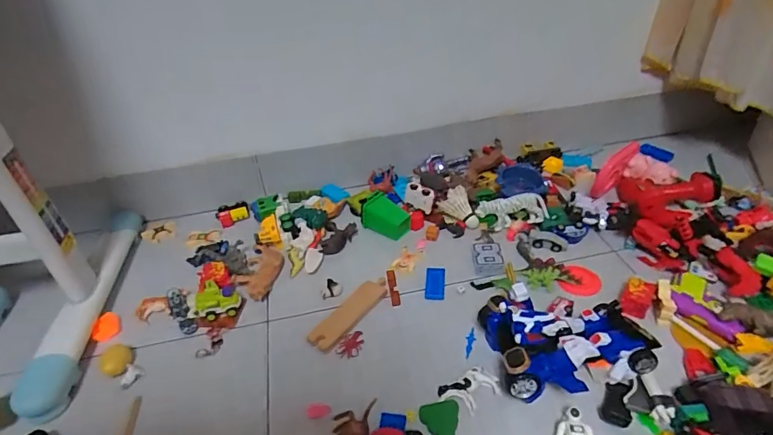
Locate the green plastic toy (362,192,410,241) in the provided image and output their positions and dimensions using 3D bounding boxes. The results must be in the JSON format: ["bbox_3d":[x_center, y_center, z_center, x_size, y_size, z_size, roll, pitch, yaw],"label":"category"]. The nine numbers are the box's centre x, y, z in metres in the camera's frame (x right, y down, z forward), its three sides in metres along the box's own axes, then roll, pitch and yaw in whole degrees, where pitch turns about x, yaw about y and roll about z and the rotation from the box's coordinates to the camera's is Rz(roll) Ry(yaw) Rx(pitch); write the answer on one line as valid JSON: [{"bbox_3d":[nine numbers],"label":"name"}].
[{"bbox_3d":[-0.003,-0.001,0.851,0.086,0.051,0.058,28,48,36],"label":"green plastic toy"}]

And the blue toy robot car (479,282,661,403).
[{"bbox_3d":[0.231,0.163,0.578,0.198,0.095,0.151,-2,37,3],"label":"blue toy robot car"}]

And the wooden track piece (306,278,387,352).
[{"bbox_3d":[-0.053,0.146,0.701,0.045,0.011,0.156,21,45,31],"label":"wooden track piece"}]

